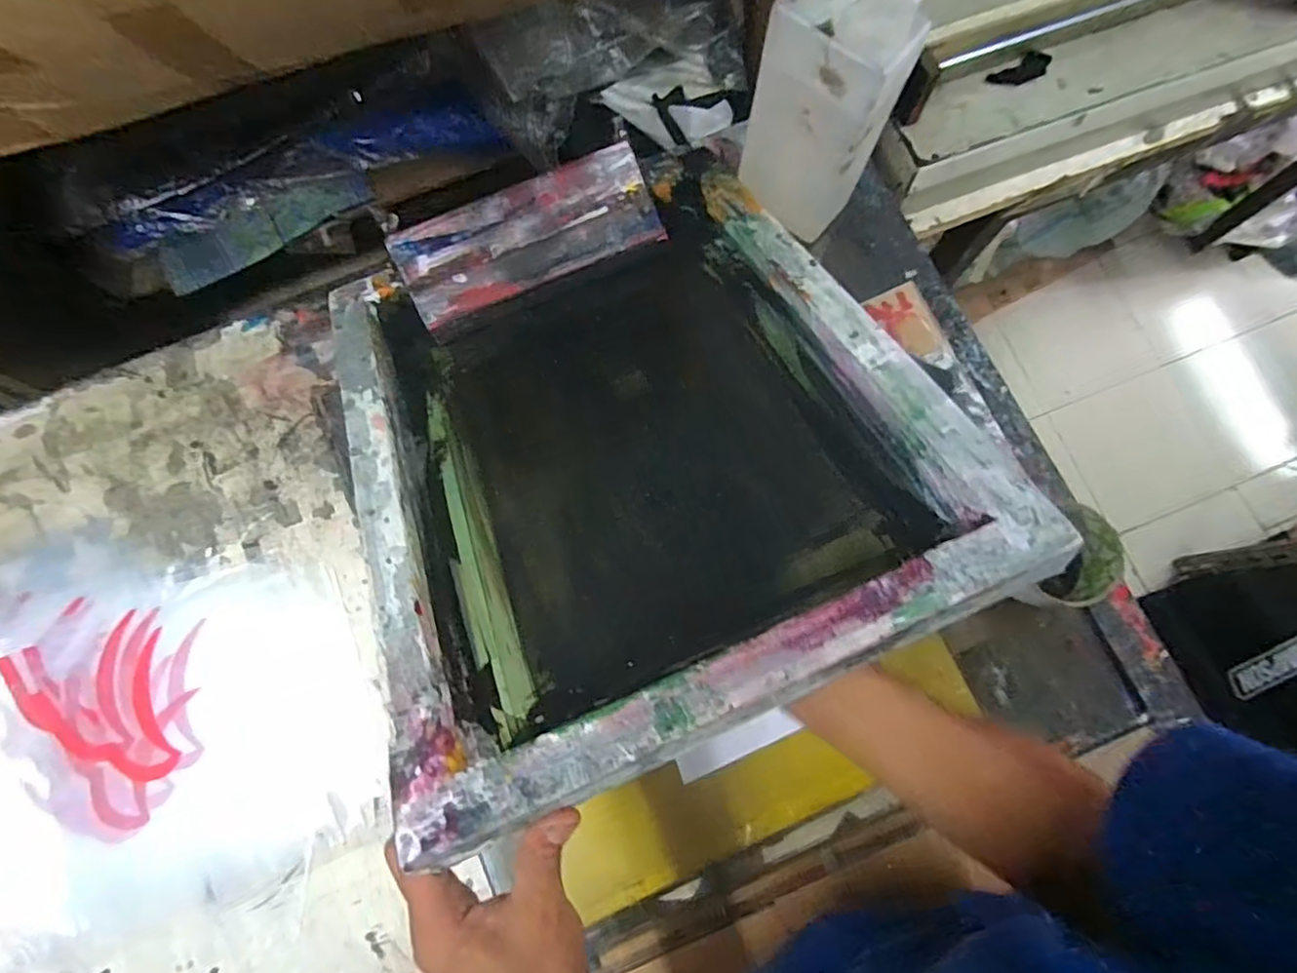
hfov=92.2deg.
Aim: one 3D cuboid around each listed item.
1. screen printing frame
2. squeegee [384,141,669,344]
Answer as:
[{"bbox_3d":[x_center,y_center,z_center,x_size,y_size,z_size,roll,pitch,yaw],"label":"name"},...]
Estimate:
[{"bbox_3d":[-0.021,-0.049,0.422,0.350,0.056,0.428,-24,56,-4],"label":"screen printing frame"},{"bbox_3d":[-0.100,-0.209,0.528,0.212,0.026,0.084,-25,101,-4],"label":"squeegee"}]

